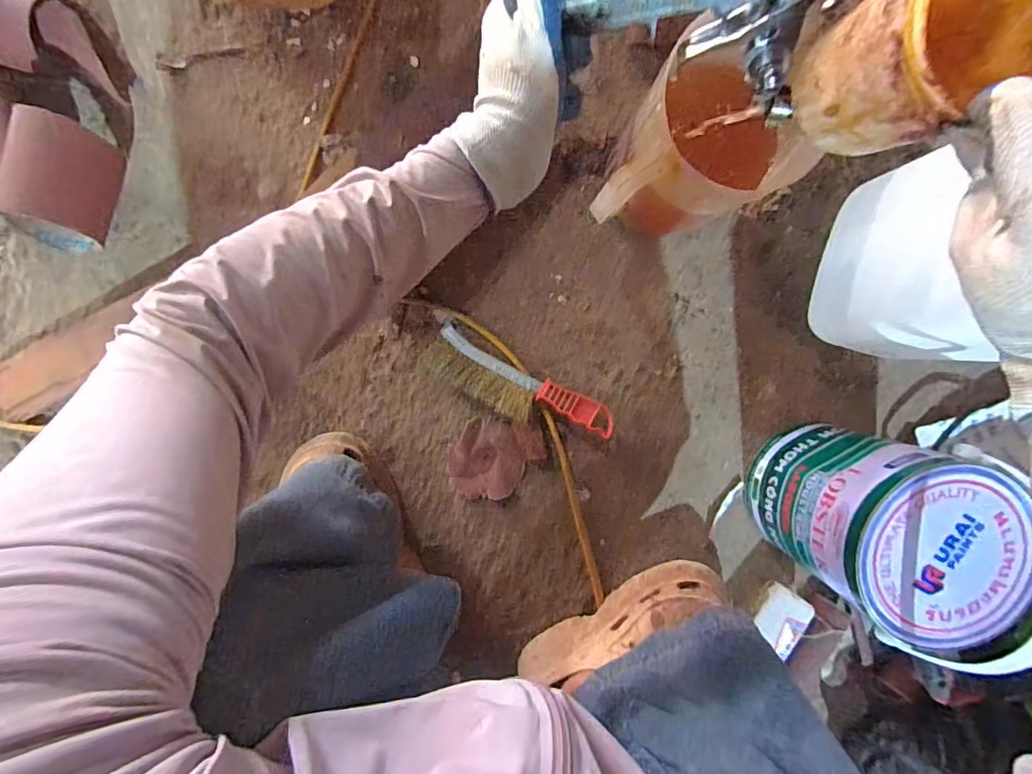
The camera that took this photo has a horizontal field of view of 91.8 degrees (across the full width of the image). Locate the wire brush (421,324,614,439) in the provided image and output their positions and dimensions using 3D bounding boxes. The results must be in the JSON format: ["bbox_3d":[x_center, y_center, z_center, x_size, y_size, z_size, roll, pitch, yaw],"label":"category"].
[{"bbox_3d":[0.002,0.004,0.569,0.218,0.034,0.058,27,95,-3],"label":"wire brush"}]

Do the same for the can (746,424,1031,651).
[{"bbox_3d":[0.346,0.129,0.506,0.147,0.192,0.147,30,95,-4],"label":"can"}]

